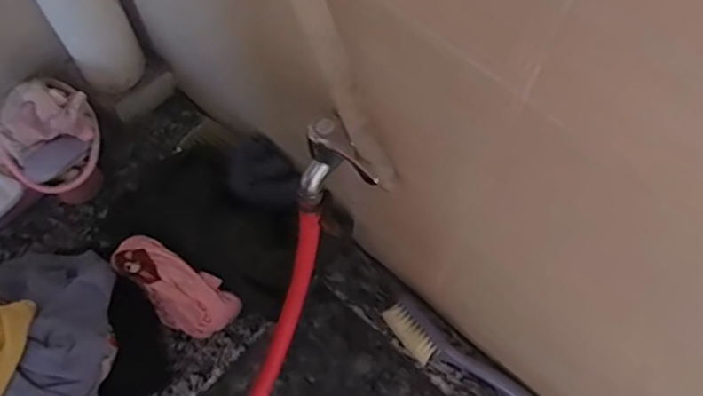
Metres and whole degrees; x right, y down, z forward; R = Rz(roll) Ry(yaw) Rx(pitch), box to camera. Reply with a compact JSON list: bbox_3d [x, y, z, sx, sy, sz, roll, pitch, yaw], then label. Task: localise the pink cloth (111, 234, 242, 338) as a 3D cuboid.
[{"bbox_3d":[-0.178,0.093,0.618,0.137,0.040,0.060,45,68,-22],"label":"pink cloth"}]

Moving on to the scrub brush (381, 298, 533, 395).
[{"bbox_3d":[0.121,0.178,0.630,0.203,0.025,0.038,33,69,14],"label":"scrub brush"}]

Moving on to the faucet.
[{"bbox_3d":[-0.007,-0.024,0.466,0.058,0.077,0.039,16,66,6],"label":"faucet"}]

